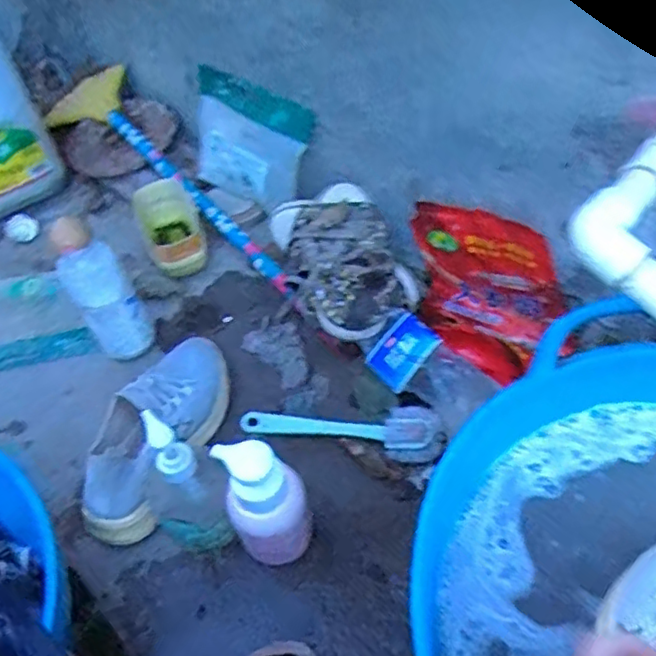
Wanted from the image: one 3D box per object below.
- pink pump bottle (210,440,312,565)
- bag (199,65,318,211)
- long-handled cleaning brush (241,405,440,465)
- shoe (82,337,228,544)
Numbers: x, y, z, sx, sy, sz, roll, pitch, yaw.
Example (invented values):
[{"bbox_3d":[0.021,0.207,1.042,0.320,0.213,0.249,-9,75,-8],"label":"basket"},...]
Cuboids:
[{"bbox_3d":[-0.048,0.156,0.544,0.066,0.152,0.056,-21,51,-11],"label":"pink pump bottle"},{"bbox_3d":[-0.126,-0.261,0.873,0.231,0.156,0.037,33,33,29],"label":"bag"},{"bbox_3d":[0.010,0.101,0.654,0.205,0.029,0.059,5,50,10],"label":"long-handled cleaning brush"},{"bbox_3d":[-0.173,0.101,0.652,0.084,0.077,0.235,12,52,16],"label":"shoe"}]

